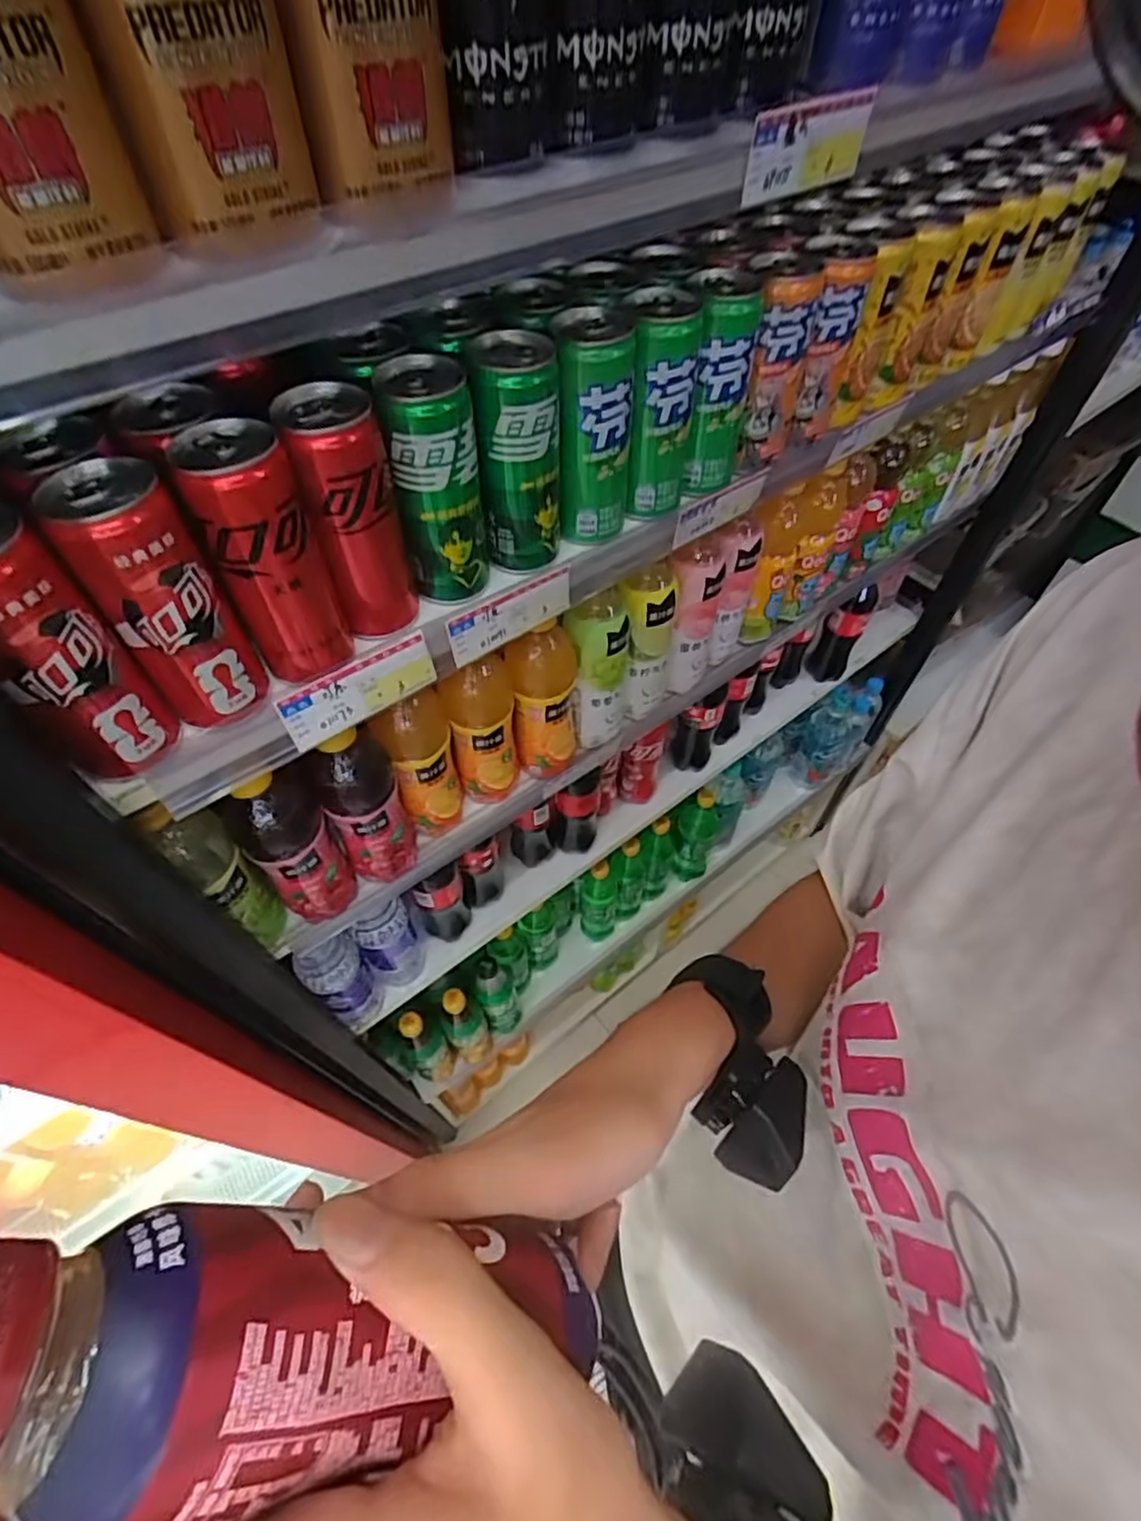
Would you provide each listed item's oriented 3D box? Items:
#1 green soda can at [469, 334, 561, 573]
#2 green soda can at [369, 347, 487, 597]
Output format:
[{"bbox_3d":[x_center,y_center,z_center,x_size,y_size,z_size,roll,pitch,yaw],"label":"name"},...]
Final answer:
[{"bbox_3d":[-0.034,-0.203,0.455,0.052,0.139,0.053,0,54,0],"label":"green soda can"},{"bbox_3d":[-0.085,-0.175,0.435,0.052,0.140,0.050,-8,54,-6],"label":"green soda can"}]

